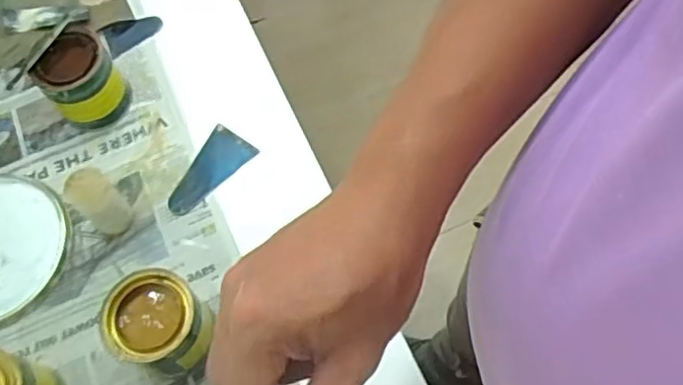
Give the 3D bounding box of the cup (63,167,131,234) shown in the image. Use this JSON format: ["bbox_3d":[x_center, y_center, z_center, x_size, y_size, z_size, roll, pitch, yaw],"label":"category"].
[{"bbox_3d":[-0.219,0.009,0.578,0.037,0.052,0.047,-41,70,-15],"label":"cup"}]

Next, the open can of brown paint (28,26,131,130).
[{"bbox_3d":[-0.250,-0.107,0.619,0.070,0.073,0.065,-34,68,-13],"label":"open can of brown paint"}]

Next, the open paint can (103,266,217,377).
[{"bbox_3d":[-0.144,0.108,0.518,0.074,0.072,0.068,-2,65,4],"label":"open paint can"}]

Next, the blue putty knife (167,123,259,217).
[{"bbox_3d":[-0.131,-0.019,0.620,0.047,0.004,0.097,33,71,16],"label":"blue putty knife"}]

